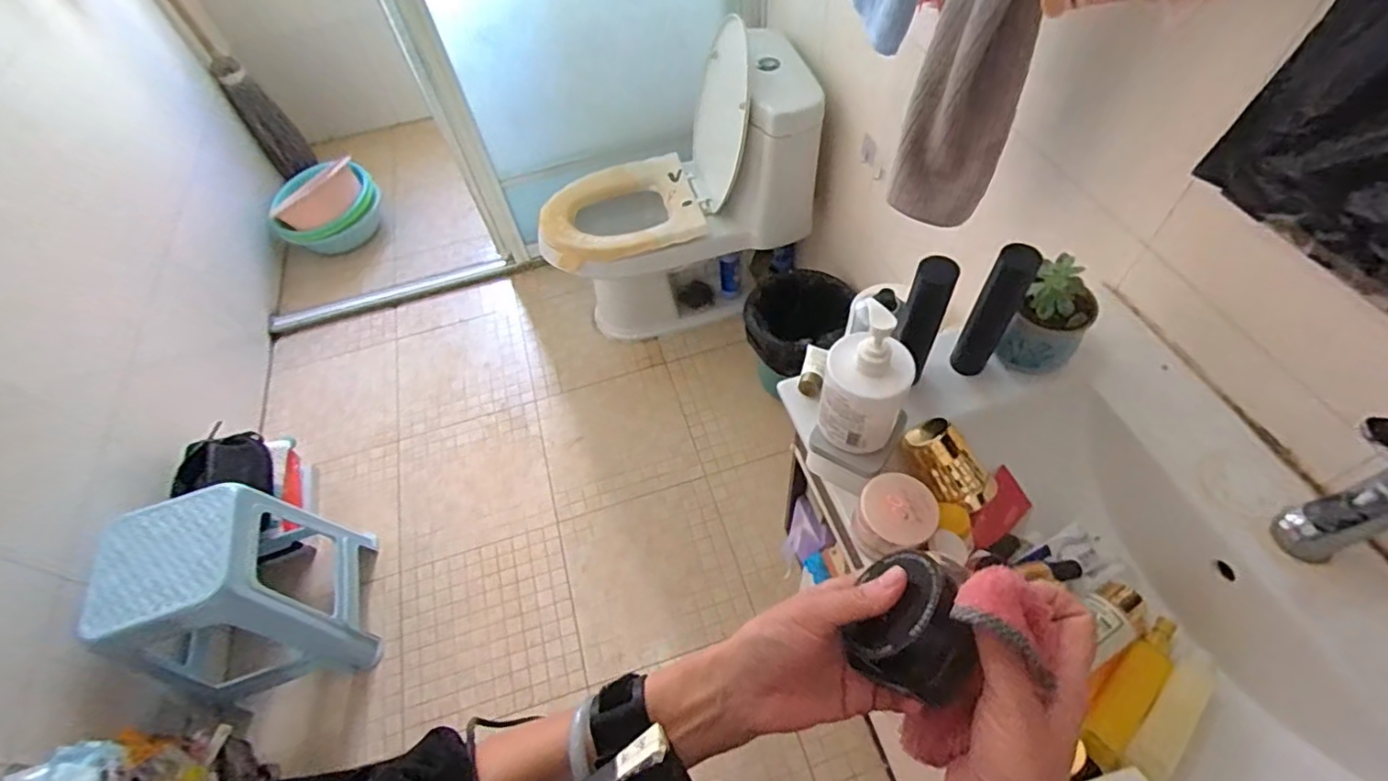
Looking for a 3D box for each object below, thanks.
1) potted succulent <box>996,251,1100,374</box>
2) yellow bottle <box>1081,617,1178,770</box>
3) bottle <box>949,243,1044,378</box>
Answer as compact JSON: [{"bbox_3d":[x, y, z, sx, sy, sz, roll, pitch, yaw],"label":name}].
[{"bbox_3d":[0.416,-0.078,0.699,0.083,0.126,0.077,31,64,23],"label":"potted succulent"},{"bbox_3d":[0.461,0.299,0.619,0.039,0.031,0.176,38,67,26],"label":"yellow bottle"},{"bbox_3d":[0.337,-0.085,0.673,0.041,0.184,0.036,23,61,19],"label":"bottle"}]

